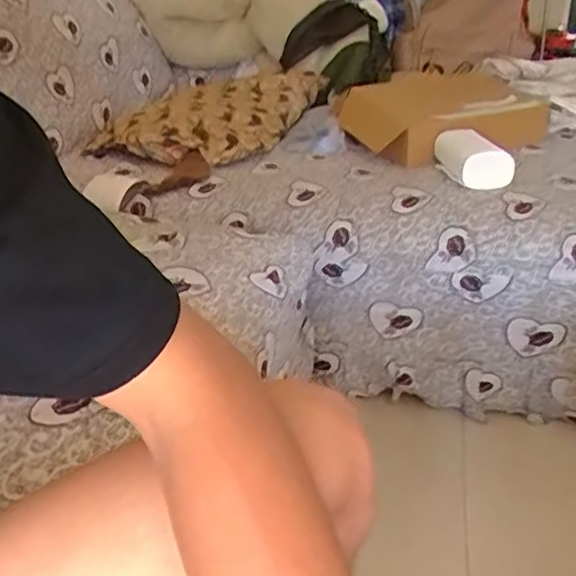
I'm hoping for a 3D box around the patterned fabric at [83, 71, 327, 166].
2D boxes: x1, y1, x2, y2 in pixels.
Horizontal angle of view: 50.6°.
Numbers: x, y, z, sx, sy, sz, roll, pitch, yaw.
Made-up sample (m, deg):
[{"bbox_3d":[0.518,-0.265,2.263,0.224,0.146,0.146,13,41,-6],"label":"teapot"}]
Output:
[{"bbox_3d":[-0.152,-0.407,1.438,0.276,0.106,0.677,7,28,17],"label":"patterned fabric"}]

